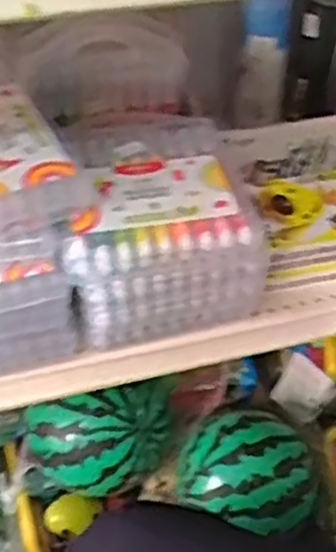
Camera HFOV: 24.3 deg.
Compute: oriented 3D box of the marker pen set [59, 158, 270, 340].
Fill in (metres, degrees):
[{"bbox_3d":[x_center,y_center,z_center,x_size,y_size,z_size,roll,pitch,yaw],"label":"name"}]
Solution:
[{"bbox_3d":[-0.010,-0.024,0.610,0.148,0.110,0.102,-10,47,-13],"label":"marker pen set"}]

